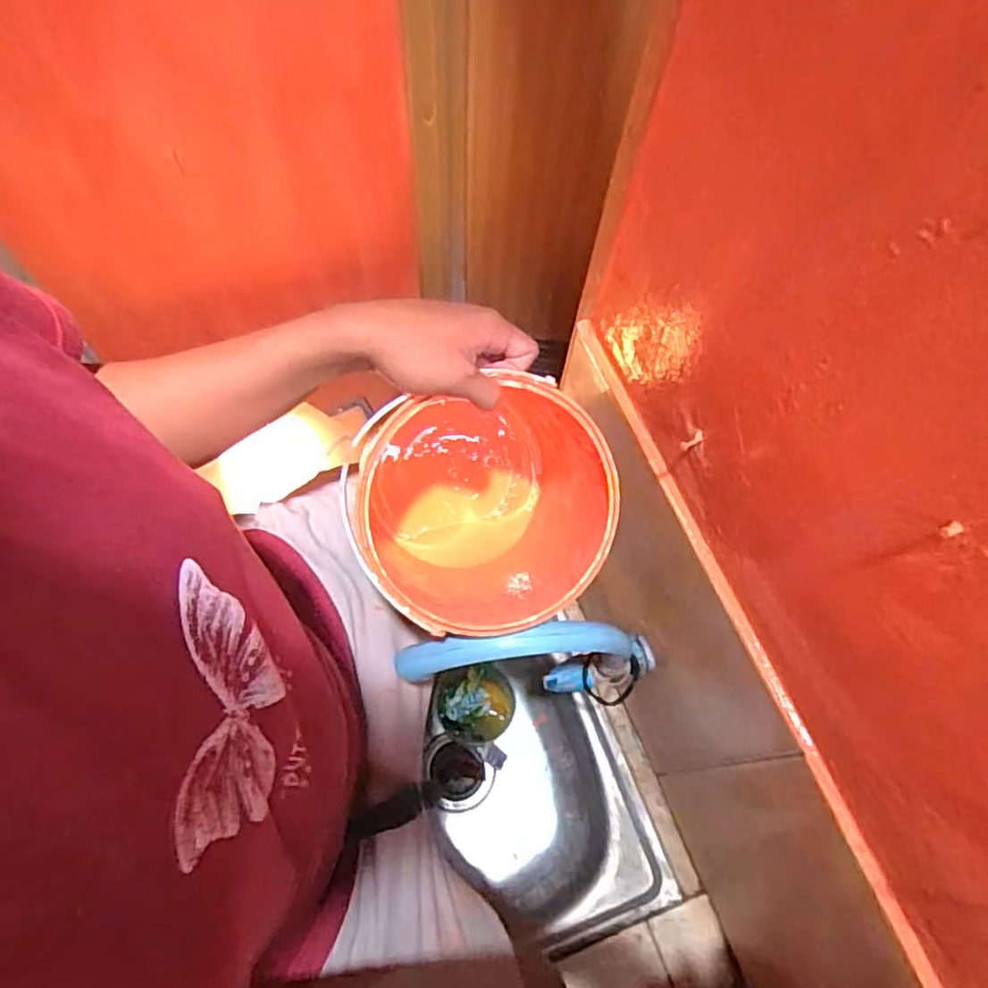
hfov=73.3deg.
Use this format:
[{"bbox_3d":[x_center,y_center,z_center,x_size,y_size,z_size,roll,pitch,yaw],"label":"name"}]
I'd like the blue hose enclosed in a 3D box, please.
[{"bbox_3d":[0.018,0.120,0.517,0.186,0.051,0.025,-6,67,-5],"label":"blue hose"}]

